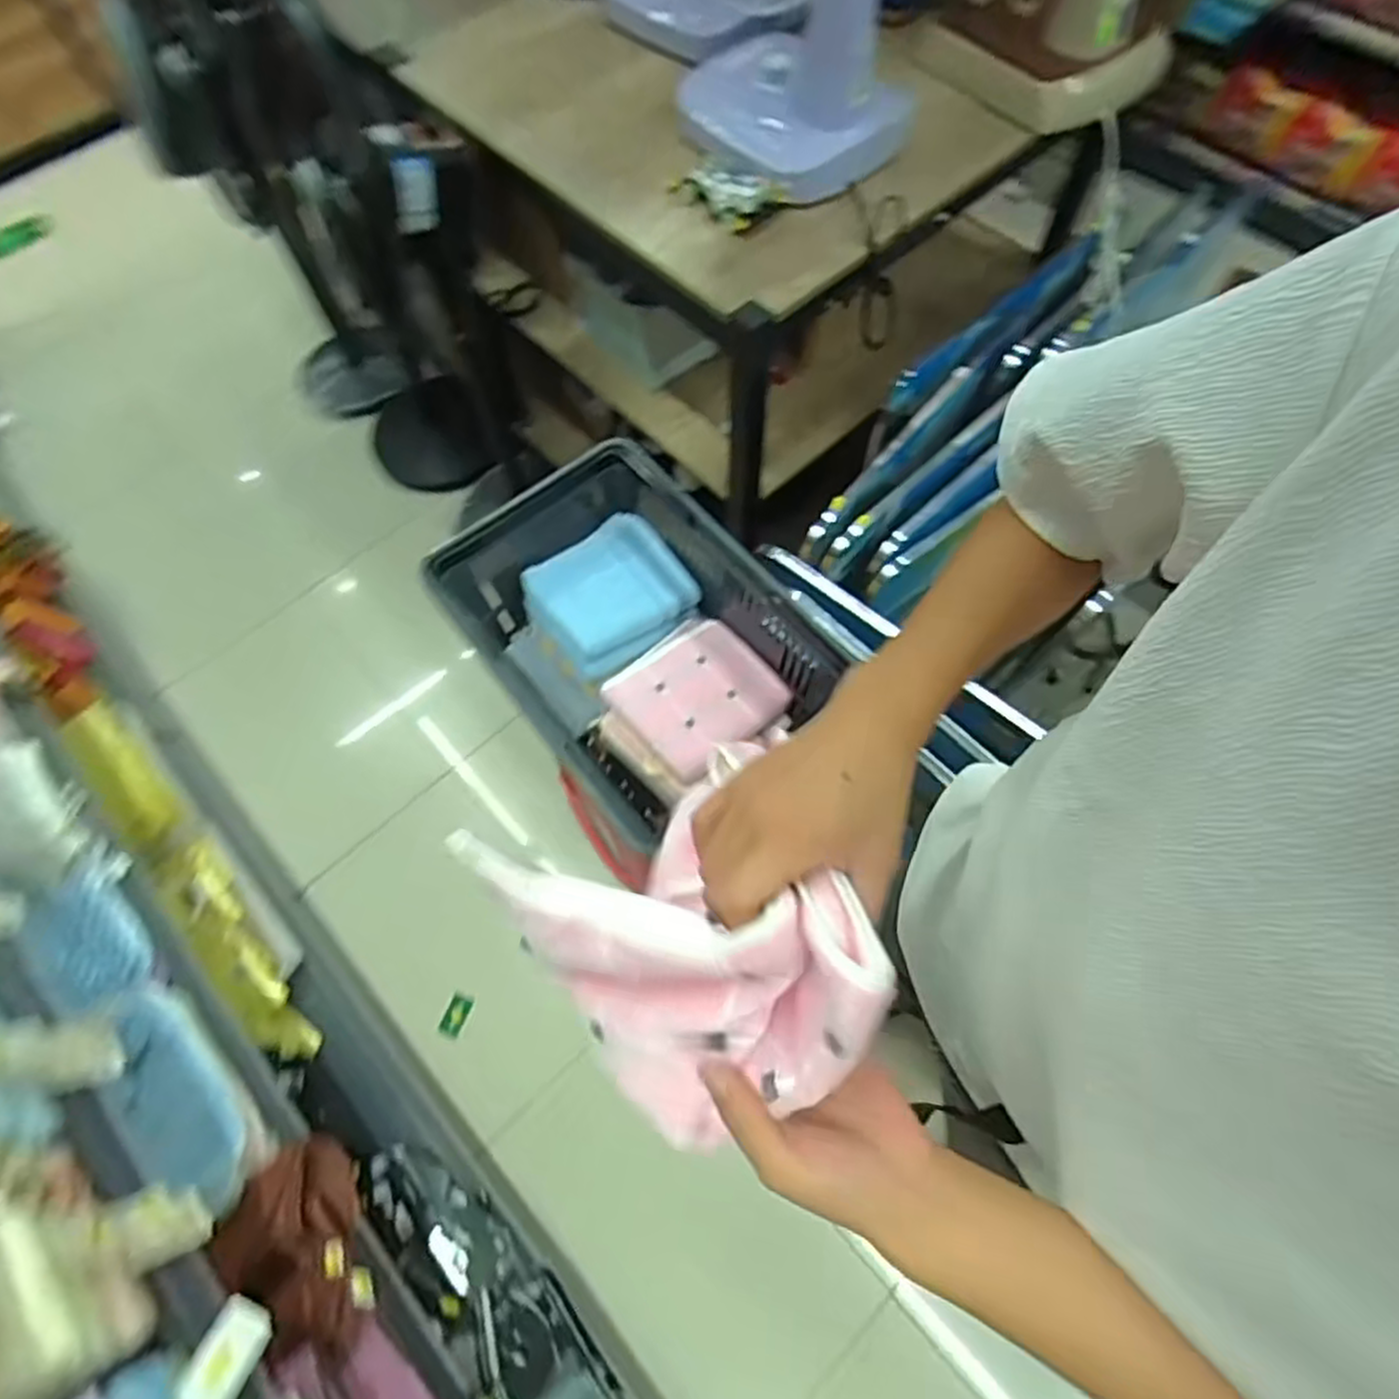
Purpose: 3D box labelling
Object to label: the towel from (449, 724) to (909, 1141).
[{"bbox_3d":[-0.015,0.116,0.369,0.168,0.102,0.182,-23,67,-8],"label":"towel"}]

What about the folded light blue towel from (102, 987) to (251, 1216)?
[{"bbox_3d":[-0.650,0.490,0.917,0.103,0.053,0.276,-42,71,-15],"label":"folded light blue towel"}]

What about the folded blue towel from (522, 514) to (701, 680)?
[{"bbox_3d":[-0.122,-0.151,1.022,0.204,0.053,0.183,-34,69,-13],"label":"folded blue towel"}]

